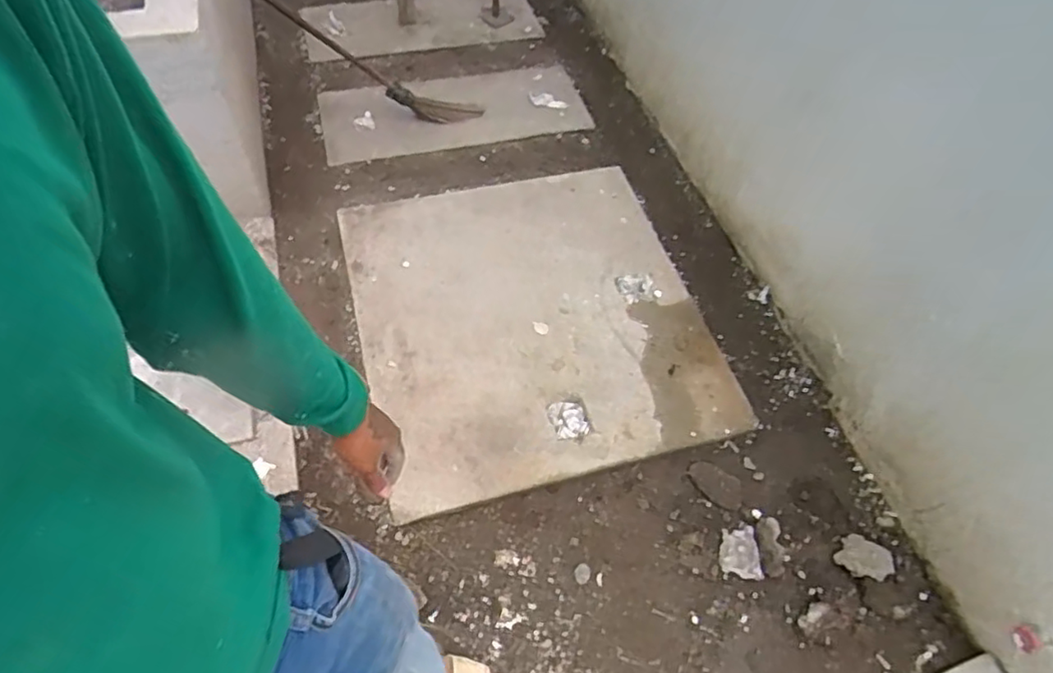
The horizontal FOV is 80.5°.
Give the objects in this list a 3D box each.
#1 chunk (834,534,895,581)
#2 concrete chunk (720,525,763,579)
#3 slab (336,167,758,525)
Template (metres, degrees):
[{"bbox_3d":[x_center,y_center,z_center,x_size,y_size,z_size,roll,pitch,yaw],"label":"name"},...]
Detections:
[{"bbox_3d":[0.767,0.501,1.409,0.106,0.033,0.106,-33,37,-31],"label":"chunk"},{"bbox_3d":[0.490,0.500,1.436,0.087,0.022,0.109,3,56,-3],"label":"concrete chunk"},{"bbox_3d":[-0.002,-0.078,1.771,0.930,0.046,1.006,-12,58,-12],"label":"slab"}]

